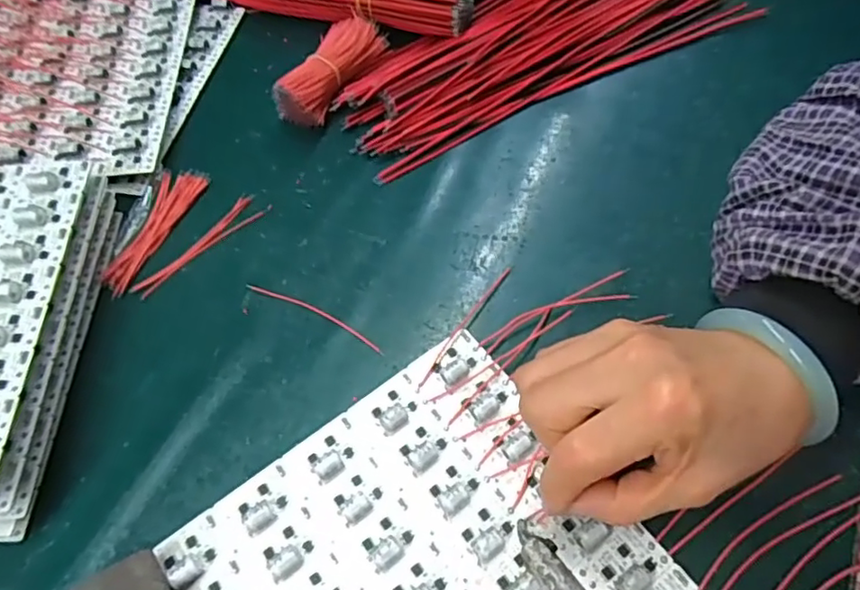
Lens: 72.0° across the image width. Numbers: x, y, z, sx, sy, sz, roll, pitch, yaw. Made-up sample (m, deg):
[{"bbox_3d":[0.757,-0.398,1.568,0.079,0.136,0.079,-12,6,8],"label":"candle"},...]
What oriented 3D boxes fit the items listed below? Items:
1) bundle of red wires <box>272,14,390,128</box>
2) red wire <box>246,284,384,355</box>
[{"bbox_3d":[-0.070,-0.166,0.429,0.037,0.025,0.098,29,67,18],"label":"bundle of red wires"},{"bbox_3d":[-0.067,0.011,0.348,0.096,0.004,0.008,24,65,16],"label":"red wire"}]

